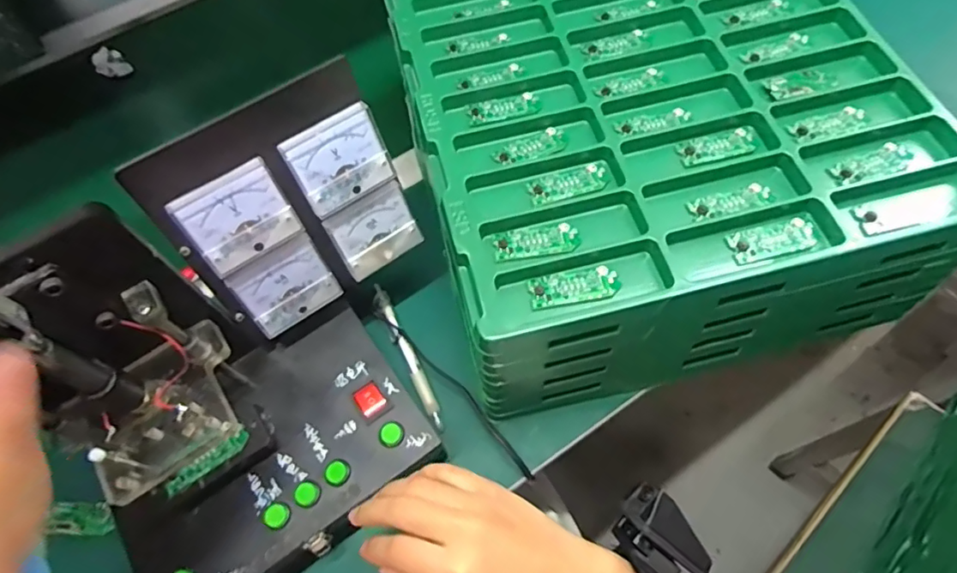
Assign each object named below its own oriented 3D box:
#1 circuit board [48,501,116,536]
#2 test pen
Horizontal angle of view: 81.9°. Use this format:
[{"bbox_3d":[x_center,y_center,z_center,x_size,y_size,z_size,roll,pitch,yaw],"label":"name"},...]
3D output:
[{"bbox_3d":[-0.309,0.182,0.432,0.043,0.005,0.025,9,77,-17],"label":"circuit board"},{"bbox_3d":[-0.064,0.060,0.481,0.015,0.019,0.139,-24,64,-9],"label":"test pen"}]

